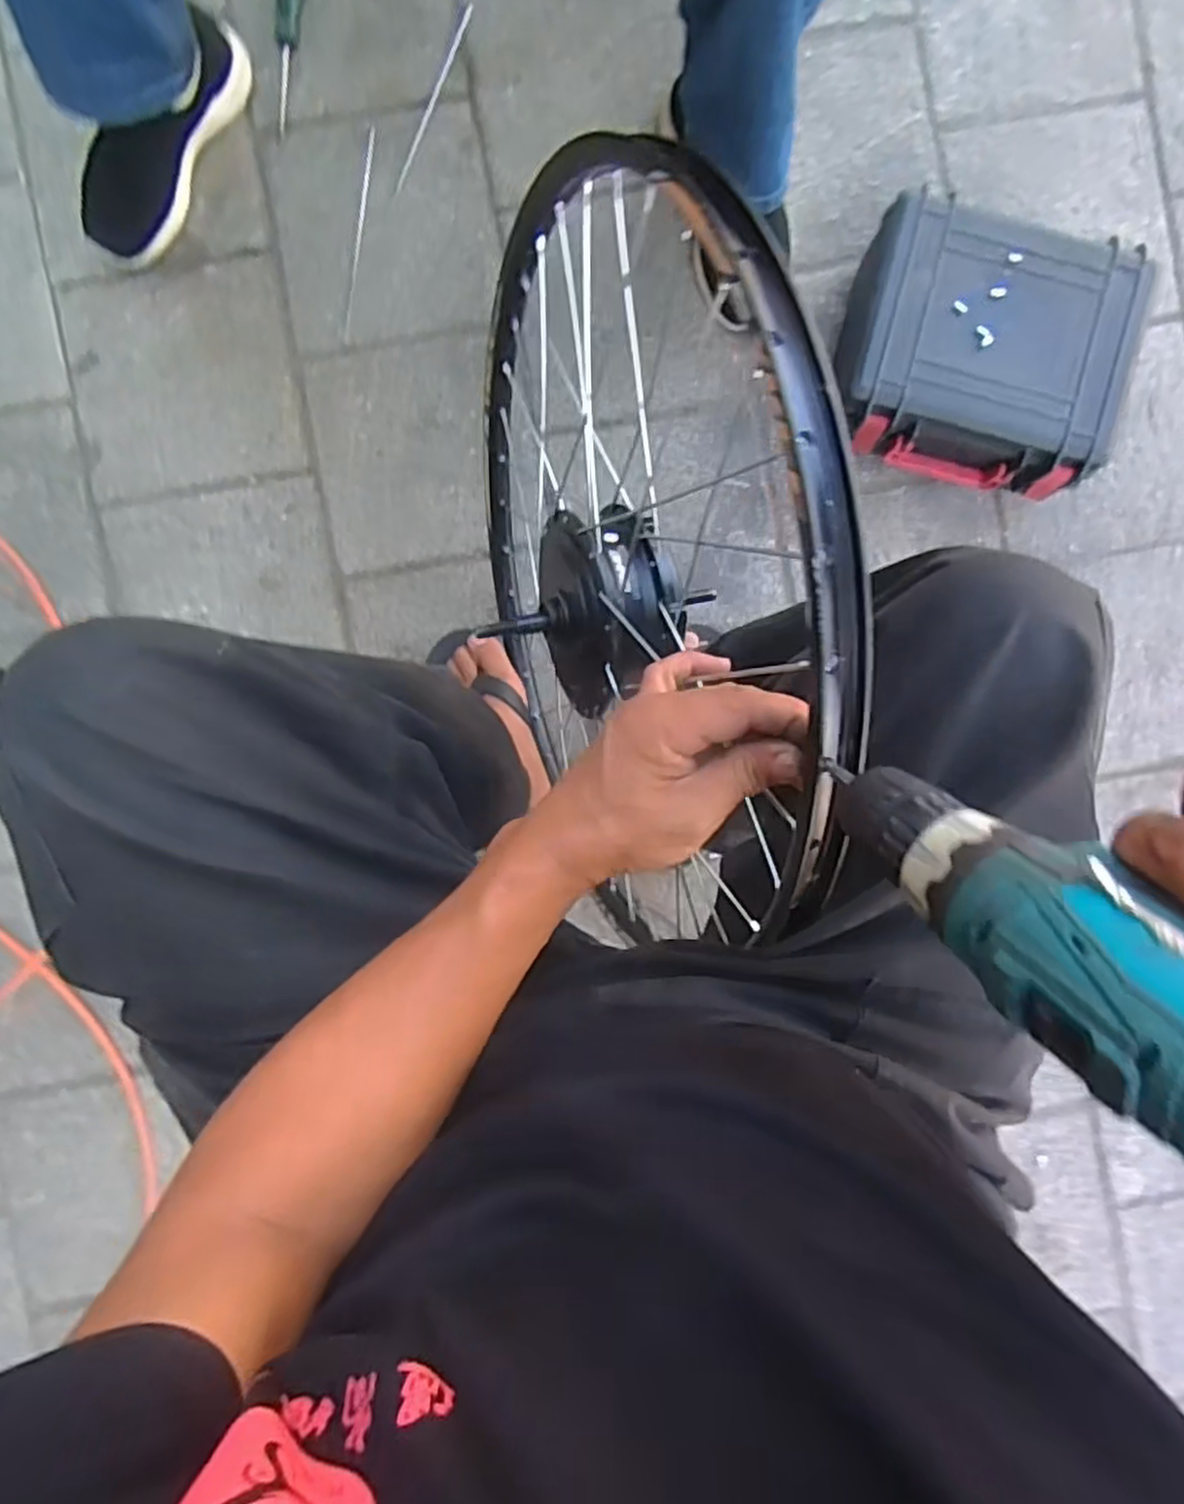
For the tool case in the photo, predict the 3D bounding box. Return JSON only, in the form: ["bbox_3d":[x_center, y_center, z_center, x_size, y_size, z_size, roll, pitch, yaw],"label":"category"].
[{"bbox_3d":[0.388,-0.400,0.773,0.267,0.117,0.236,15,91,-1],"label":"tool case"}]

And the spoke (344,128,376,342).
[{"bbox_3d":[-0.253,-0.567,0.821,0.008,0.004,0.247,5,84,-1],"label":"spoke"}]

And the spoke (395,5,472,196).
[{"bbox_3d":[-0.177,-0.728,0.840,0.010,0.010,0.233,20,91,-1],"label":"spoke"}]

